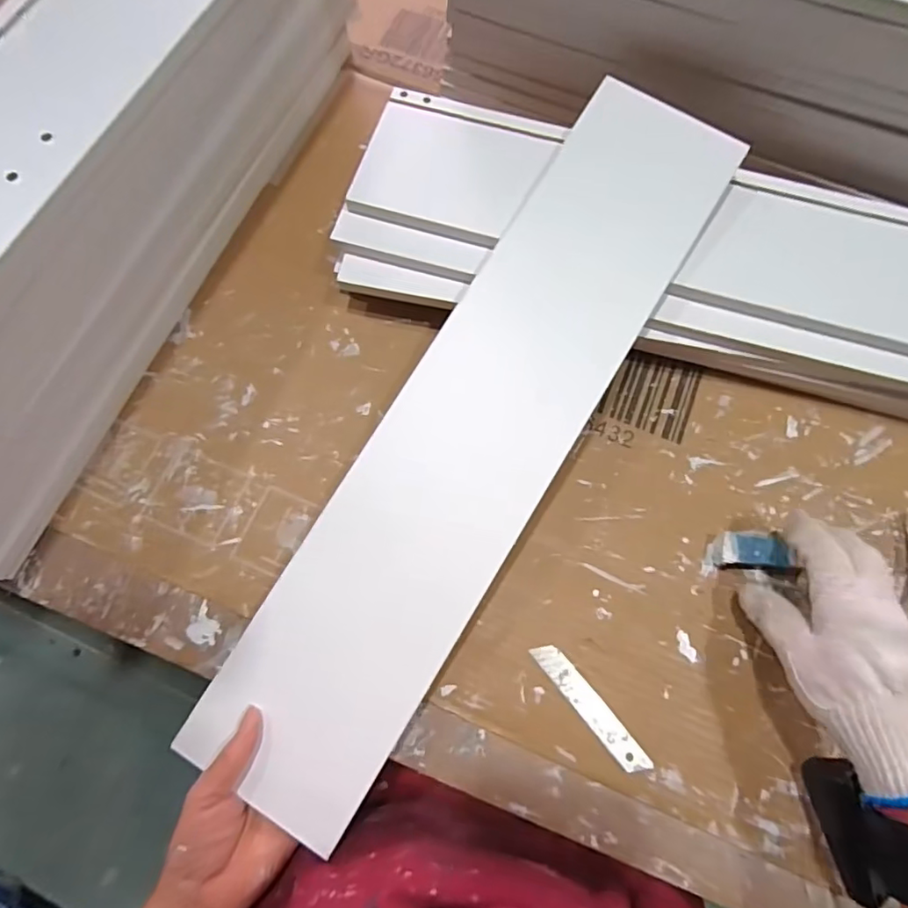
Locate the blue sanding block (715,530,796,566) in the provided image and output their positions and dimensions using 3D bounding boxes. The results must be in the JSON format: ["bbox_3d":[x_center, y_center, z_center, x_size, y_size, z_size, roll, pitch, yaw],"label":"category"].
[{"bbox_3d":[0.212,0.068,0.391,0.048,0.015,0.026,1,73,-4],"label":"blue sanding block"}]

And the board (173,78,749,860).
[{"bbox_3d":[0.022,-0.022,0.377,0.122,0.010,0.548,30,81,8],"label":"board"}]

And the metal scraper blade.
[{"bbox_3d":[0.093,0.170,0.366,0.017,0.004,0.099,-38,77,-12],"label":"metal scraper blade"}]

